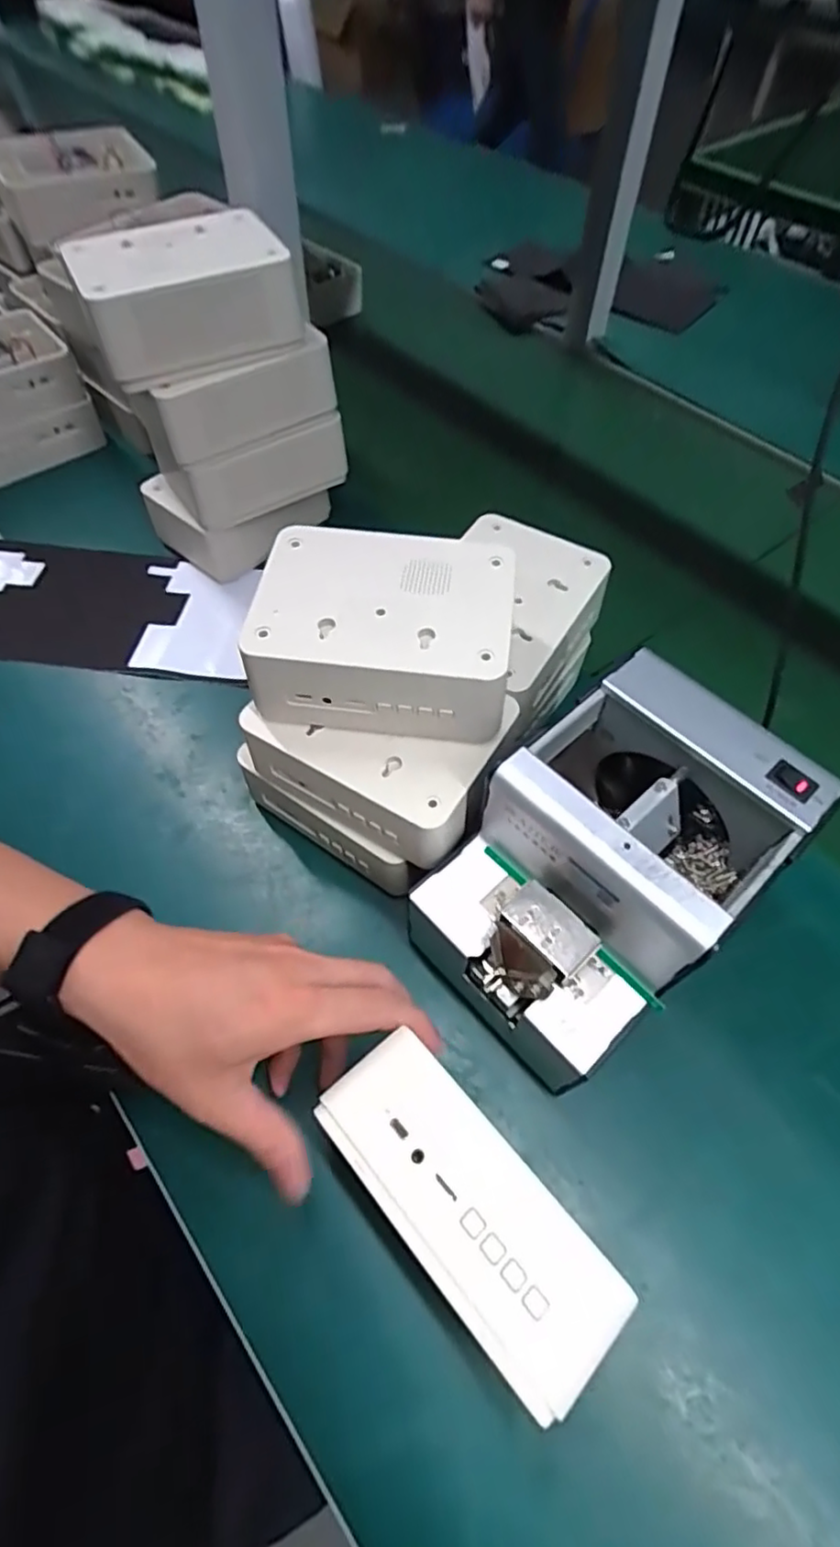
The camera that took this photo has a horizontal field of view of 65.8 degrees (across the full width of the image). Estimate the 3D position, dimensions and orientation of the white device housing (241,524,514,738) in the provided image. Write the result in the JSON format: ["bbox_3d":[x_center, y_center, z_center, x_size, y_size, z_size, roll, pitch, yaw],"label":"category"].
[{"bbox_3d":[-0.019,-0.080,0.369,0.133,0.061,0.101,5,57,3],"label":"white device housing"}]

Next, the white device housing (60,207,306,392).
[{"bbox_3d":[-0.168,-0.346,0.468,0.144,0.060,0.118,-20,59,-13],"label":"white device housing"}]

